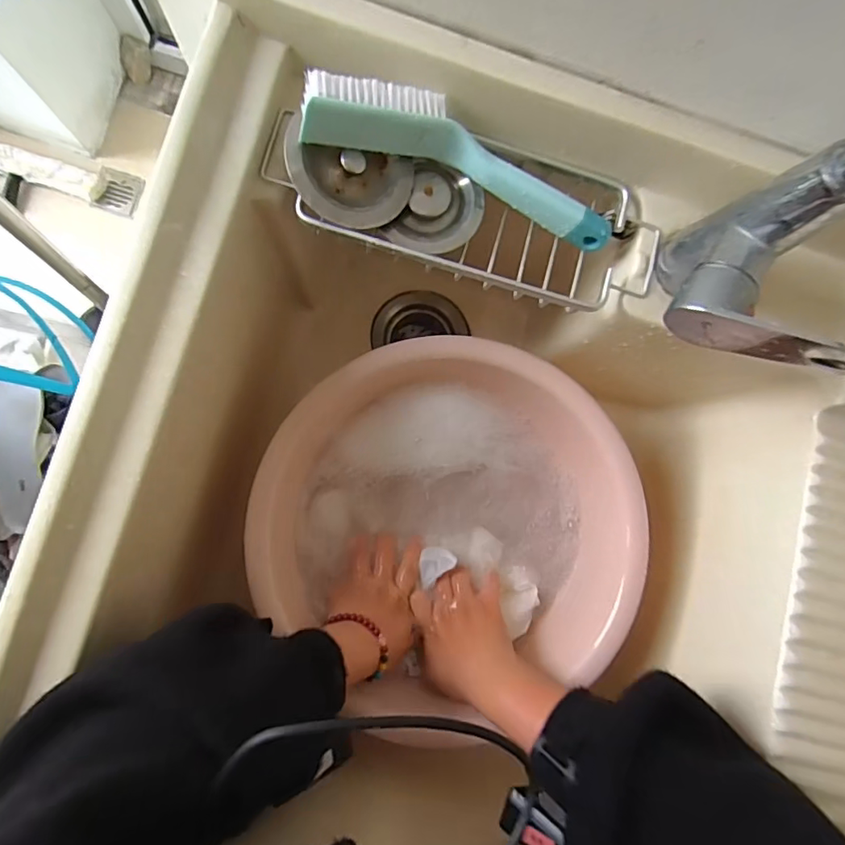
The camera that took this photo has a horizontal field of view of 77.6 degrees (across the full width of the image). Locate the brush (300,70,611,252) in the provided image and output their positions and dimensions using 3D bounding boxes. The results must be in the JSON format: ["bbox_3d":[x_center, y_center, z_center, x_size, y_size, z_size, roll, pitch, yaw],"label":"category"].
[{"bbox_3d":[0.031,-0.175,0.357,0.221,0.028,0.051,17,84,-18],"label":"brush"}]

